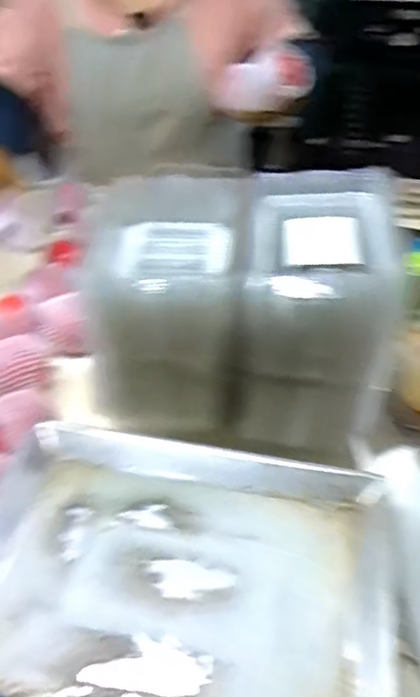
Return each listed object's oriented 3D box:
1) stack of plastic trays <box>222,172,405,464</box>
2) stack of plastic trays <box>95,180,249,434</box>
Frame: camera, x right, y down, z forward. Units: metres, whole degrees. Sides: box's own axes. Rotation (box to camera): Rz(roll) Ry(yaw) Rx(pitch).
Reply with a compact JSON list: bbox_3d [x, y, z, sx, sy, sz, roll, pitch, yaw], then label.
[{"bbox_3d":[0.113,-0.033,0.711,0.161,0.250,0.203,8,42,6],"label":"stack of plastic trays"},{"bbox_3d":[-0.042,-0.054,0.735,0.172,0.227,0.207,0,42,-2],"label":"stack of plastic trays"}]

